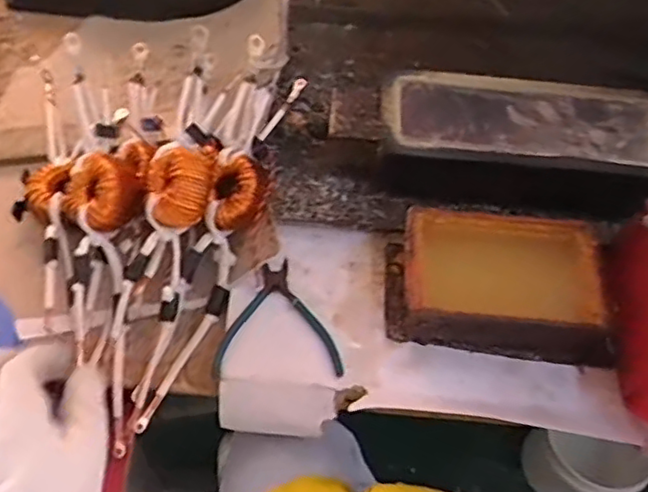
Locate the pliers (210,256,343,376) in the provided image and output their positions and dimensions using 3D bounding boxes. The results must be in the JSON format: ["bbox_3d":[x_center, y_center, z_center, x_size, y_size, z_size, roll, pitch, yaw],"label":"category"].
[{"bbox_3d":[-0.048,0.073,0.676,0.124,0.011,0.128,1,55,-4],"label":"pliers"}]

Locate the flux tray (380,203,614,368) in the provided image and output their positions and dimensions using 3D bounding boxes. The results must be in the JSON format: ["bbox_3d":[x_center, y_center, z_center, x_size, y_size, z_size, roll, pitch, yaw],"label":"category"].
[{"bbox_3d":[0.182,0.042,0.677,0.225,0.072,0.128,7,54,0],"label":"flux tray"}]

